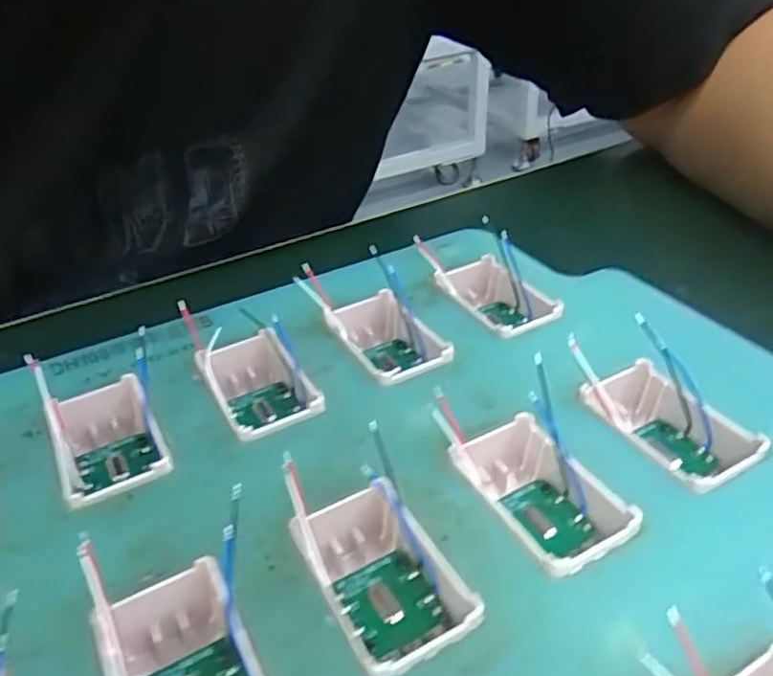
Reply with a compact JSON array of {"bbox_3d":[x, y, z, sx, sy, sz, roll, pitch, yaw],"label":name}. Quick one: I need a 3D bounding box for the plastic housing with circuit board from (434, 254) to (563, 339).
[{"bbox_3d":[0.027,-0.009,0.173,0.019,0.012,0.034,-21,38,-22],"label":"plastic housing with circuit board"}]

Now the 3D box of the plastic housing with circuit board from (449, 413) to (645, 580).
[{"bbox_3d":[0.027,0.029,0.121,0.019,0.012,0.033,-20,38,-22],"label":"plastic housing with circuit board"}]

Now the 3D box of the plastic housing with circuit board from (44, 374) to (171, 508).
[{"bbox_3d":[-0.057,0.022,0.137,0.019,0.011,0.035,-20,38,-22],"label":"plastic housing with circuit board"}]

